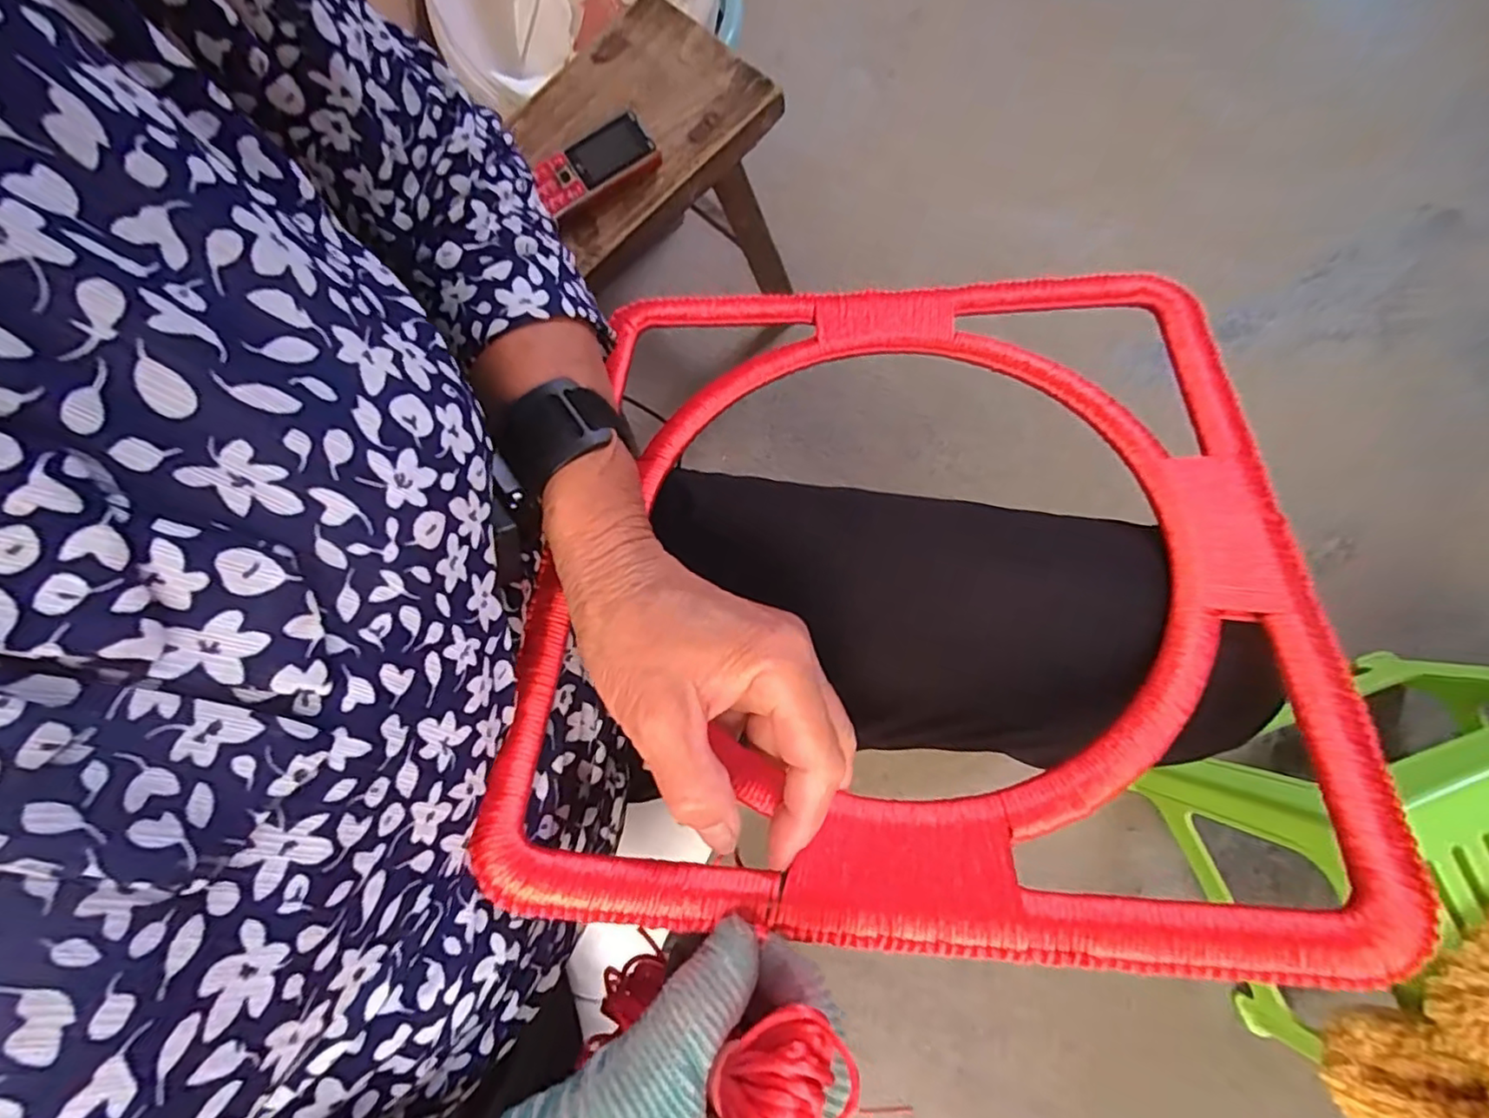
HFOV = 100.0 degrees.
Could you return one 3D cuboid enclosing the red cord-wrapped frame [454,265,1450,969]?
[{"bbox_3d":[0.071,-0.012,0.293,0.326,0.021,0.337,0,62,9],"label":"red cord-wrapped frame"}]

